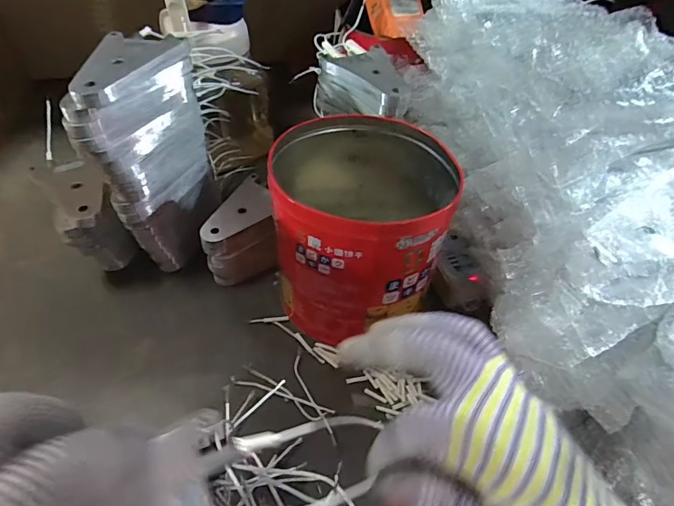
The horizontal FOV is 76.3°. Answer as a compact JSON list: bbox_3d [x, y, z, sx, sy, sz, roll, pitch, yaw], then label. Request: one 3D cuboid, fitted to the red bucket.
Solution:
[{"bbox_3d":[0.019,-0.021,0.390,0.137,0.166,0.147,1,48,-2],"label":"red bucket"}]

